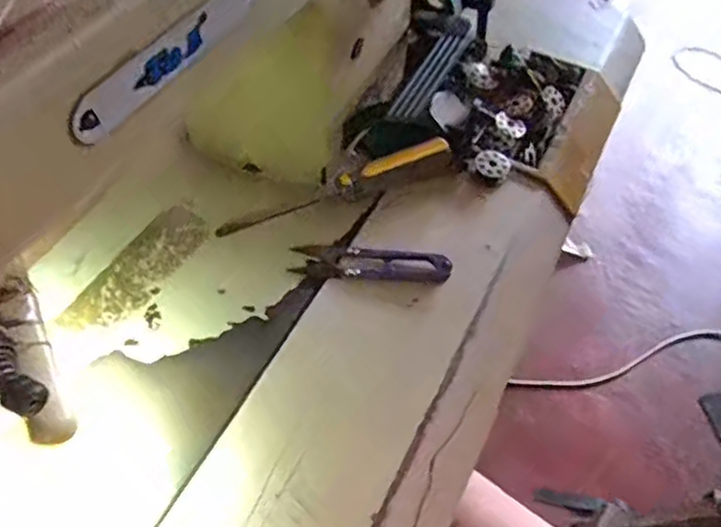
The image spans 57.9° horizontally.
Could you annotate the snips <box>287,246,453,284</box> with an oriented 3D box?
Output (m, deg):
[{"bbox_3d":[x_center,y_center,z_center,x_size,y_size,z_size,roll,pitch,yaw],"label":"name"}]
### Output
[{"bbox_3d":[0.007,-0.001,0.414,0.099,0.005,0.023,4,55,-3],"label":"snips"}]

